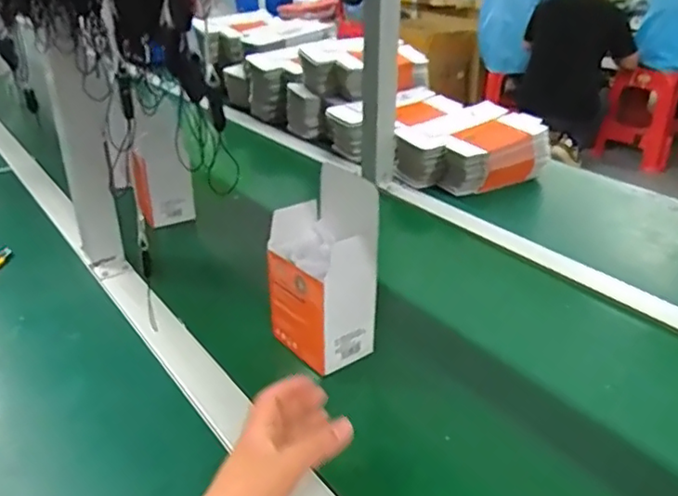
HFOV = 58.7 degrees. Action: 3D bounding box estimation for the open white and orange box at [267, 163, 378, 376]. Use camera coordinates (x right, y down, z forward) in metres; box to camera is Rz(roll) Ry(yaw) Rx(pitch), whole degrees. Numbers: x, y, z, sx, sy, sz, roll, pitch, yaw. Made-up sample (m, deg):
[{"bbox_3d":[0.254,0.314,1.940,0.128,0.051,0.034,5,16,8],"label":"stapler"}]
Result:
[{"bbox_3d":[-0.015,0.019,0.567,0.074,0.163,0.089,-22,35,-35],"label":"open white and orange box"}]

